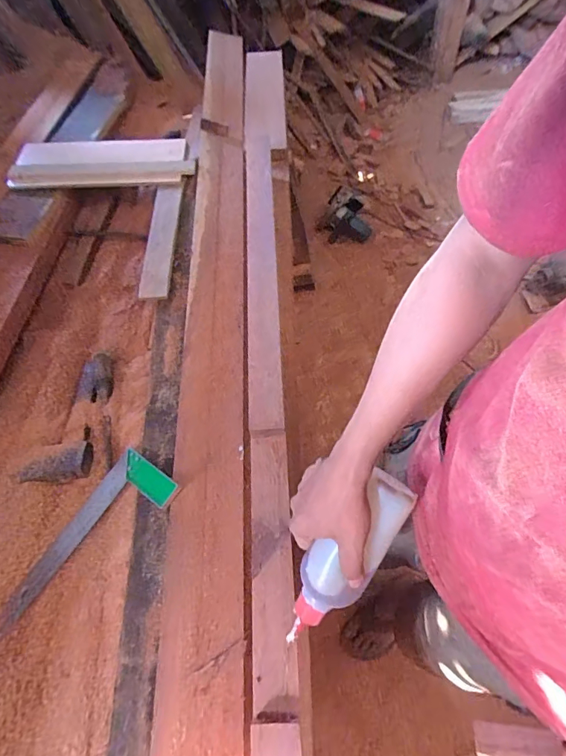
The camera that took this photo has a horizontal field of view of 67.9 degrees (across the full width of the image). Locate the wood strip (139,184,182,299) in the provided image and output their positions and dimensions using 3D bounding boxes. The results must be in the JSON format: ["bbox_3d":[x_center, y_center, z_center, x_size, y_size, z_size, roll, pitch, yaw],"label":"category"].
[{"bbox_3d":[-0.244,-0.295,0.847,0.049,0.023,0.314,-4,58,1],"label":"wood strip"}]

